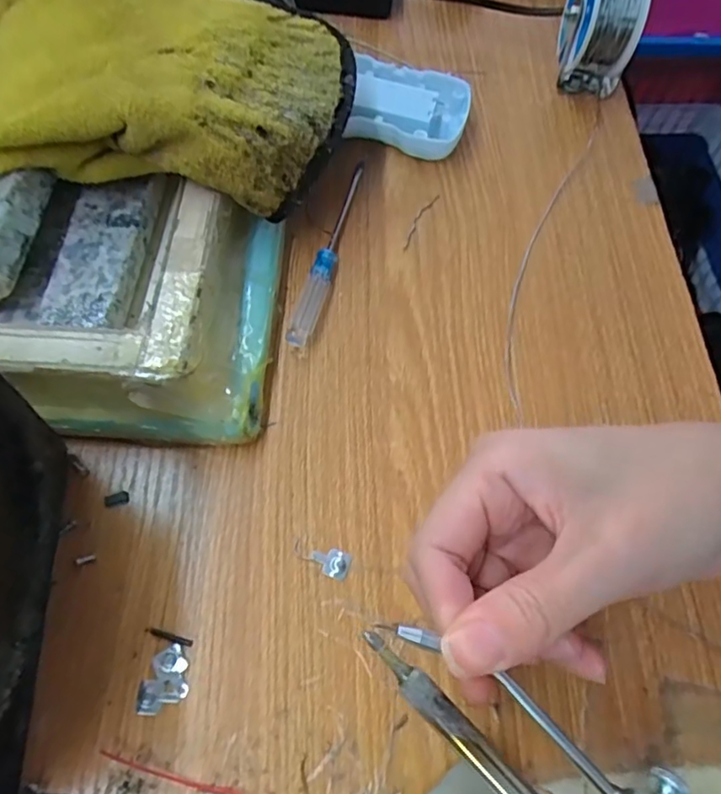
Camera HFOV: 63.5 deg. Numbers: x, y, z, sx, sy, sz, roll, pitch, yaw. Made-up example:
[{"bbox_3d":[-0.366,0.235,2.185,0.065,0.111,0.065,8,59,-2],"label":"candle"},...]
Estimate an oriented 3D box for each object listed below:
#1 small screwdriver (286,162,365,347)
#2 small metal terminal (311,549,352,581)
[{"bbox_3d":[-0.014,-0.074,0.281,0.010,0.009,0.116,14,63,5],"label":"small screwdriver"},{"bbox_3d":[-0.011,0.061,0.215,0.014,0.004,0.010,17,63,7],"label":"small metal terminal"}]

